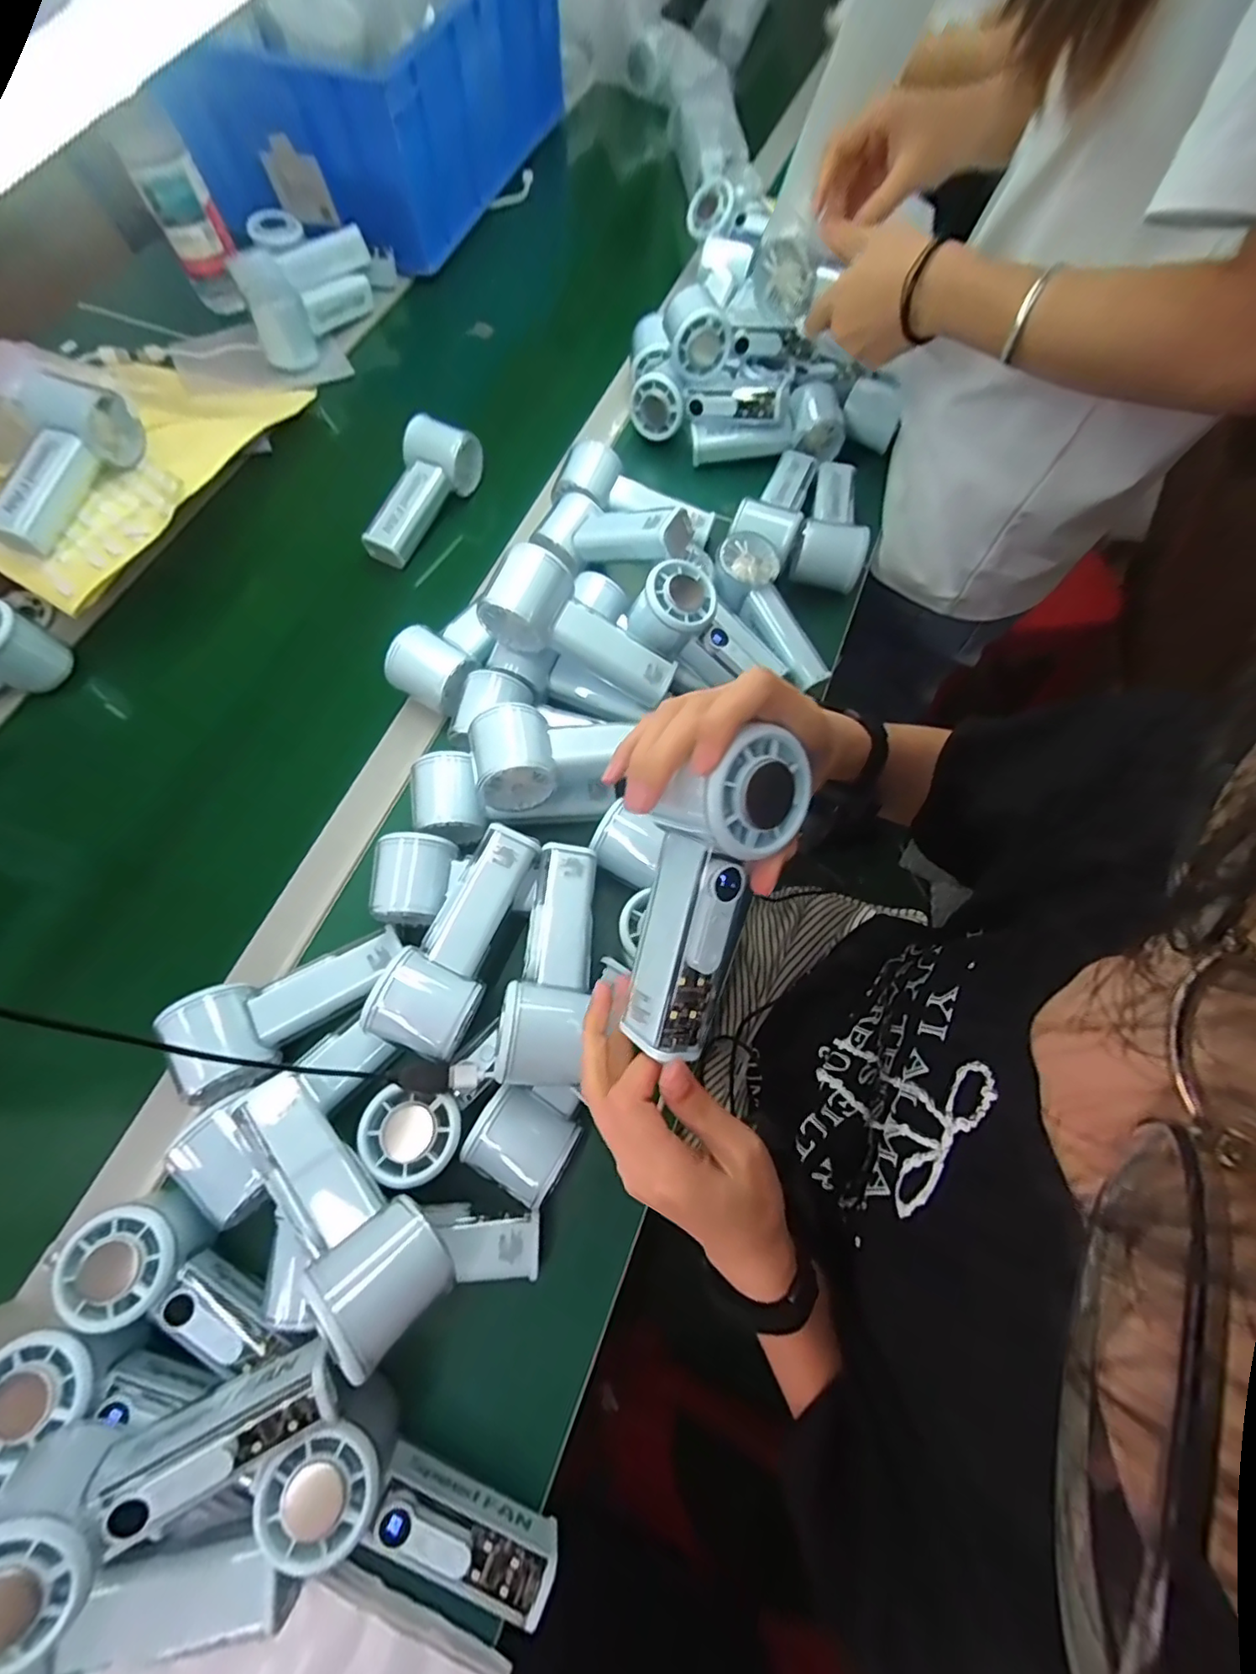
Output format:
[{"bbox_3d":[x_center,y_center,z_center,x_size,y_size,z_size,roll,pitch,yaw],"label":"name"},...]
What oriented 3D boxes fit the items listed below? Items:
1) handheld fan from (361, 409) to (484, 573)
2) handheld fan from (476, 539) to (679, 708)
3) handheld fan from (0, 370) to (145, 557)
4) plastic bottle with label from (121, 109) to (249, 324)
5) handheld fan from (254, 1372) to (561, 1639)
[{"bbox_3d":[-0.206,-0.337,0.565,0.064,0.047,0.144,28,71,9],"label":"handheld fan"},{"bbox_3d":[-0.034,-0.154,0.448,0.150,0.060,0.057,29,70,-15],"label":"handheld fan"},{"bbox_3d":[-0.480,-0.308,0.482,0.076,0.047,0.155,18,70,6],"label":"handheld fan"},{"bbox_3d":[-0.476,-0.668,0.641,0.064,0.146,0.051,-30,72,-11],"label":"plastic bottle with label"},{"bbox_3d":[-0.111,0.346,0.306,0.155,0.047,0.061,31,71,-5],"label":"handheld fan"}]

